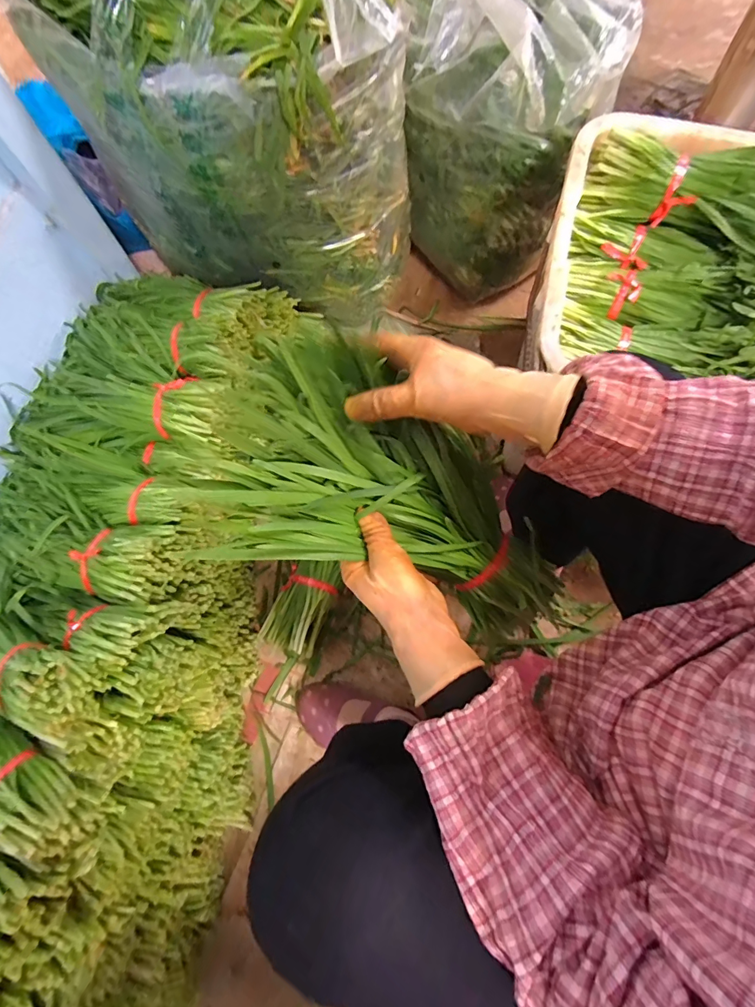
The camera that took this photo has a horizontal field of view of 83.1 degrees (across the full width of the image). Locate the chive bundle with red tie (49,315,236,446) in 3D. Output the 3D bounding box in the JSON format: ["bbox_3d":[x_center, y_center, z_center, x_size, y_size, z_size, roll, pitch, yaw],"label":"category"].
[{"bbox_3d":[-0.408,-0.201,0.709,0.401,0.065,0.161,27,75,21],"label":"chive bundle with red tie"}]

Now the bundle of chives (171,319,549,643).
[{"bbox_3d":[0.032,0.013,0.404,0.369,0.073,0.184,30,74,-22],"label":"bundle of chives"}]

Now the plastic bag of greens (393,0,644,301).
[{"bbox_3d":[0.216,-0.735,0.801,0.359,0.398,0.462,-6,73,-1],"label":"plastic bag of greens"}]

